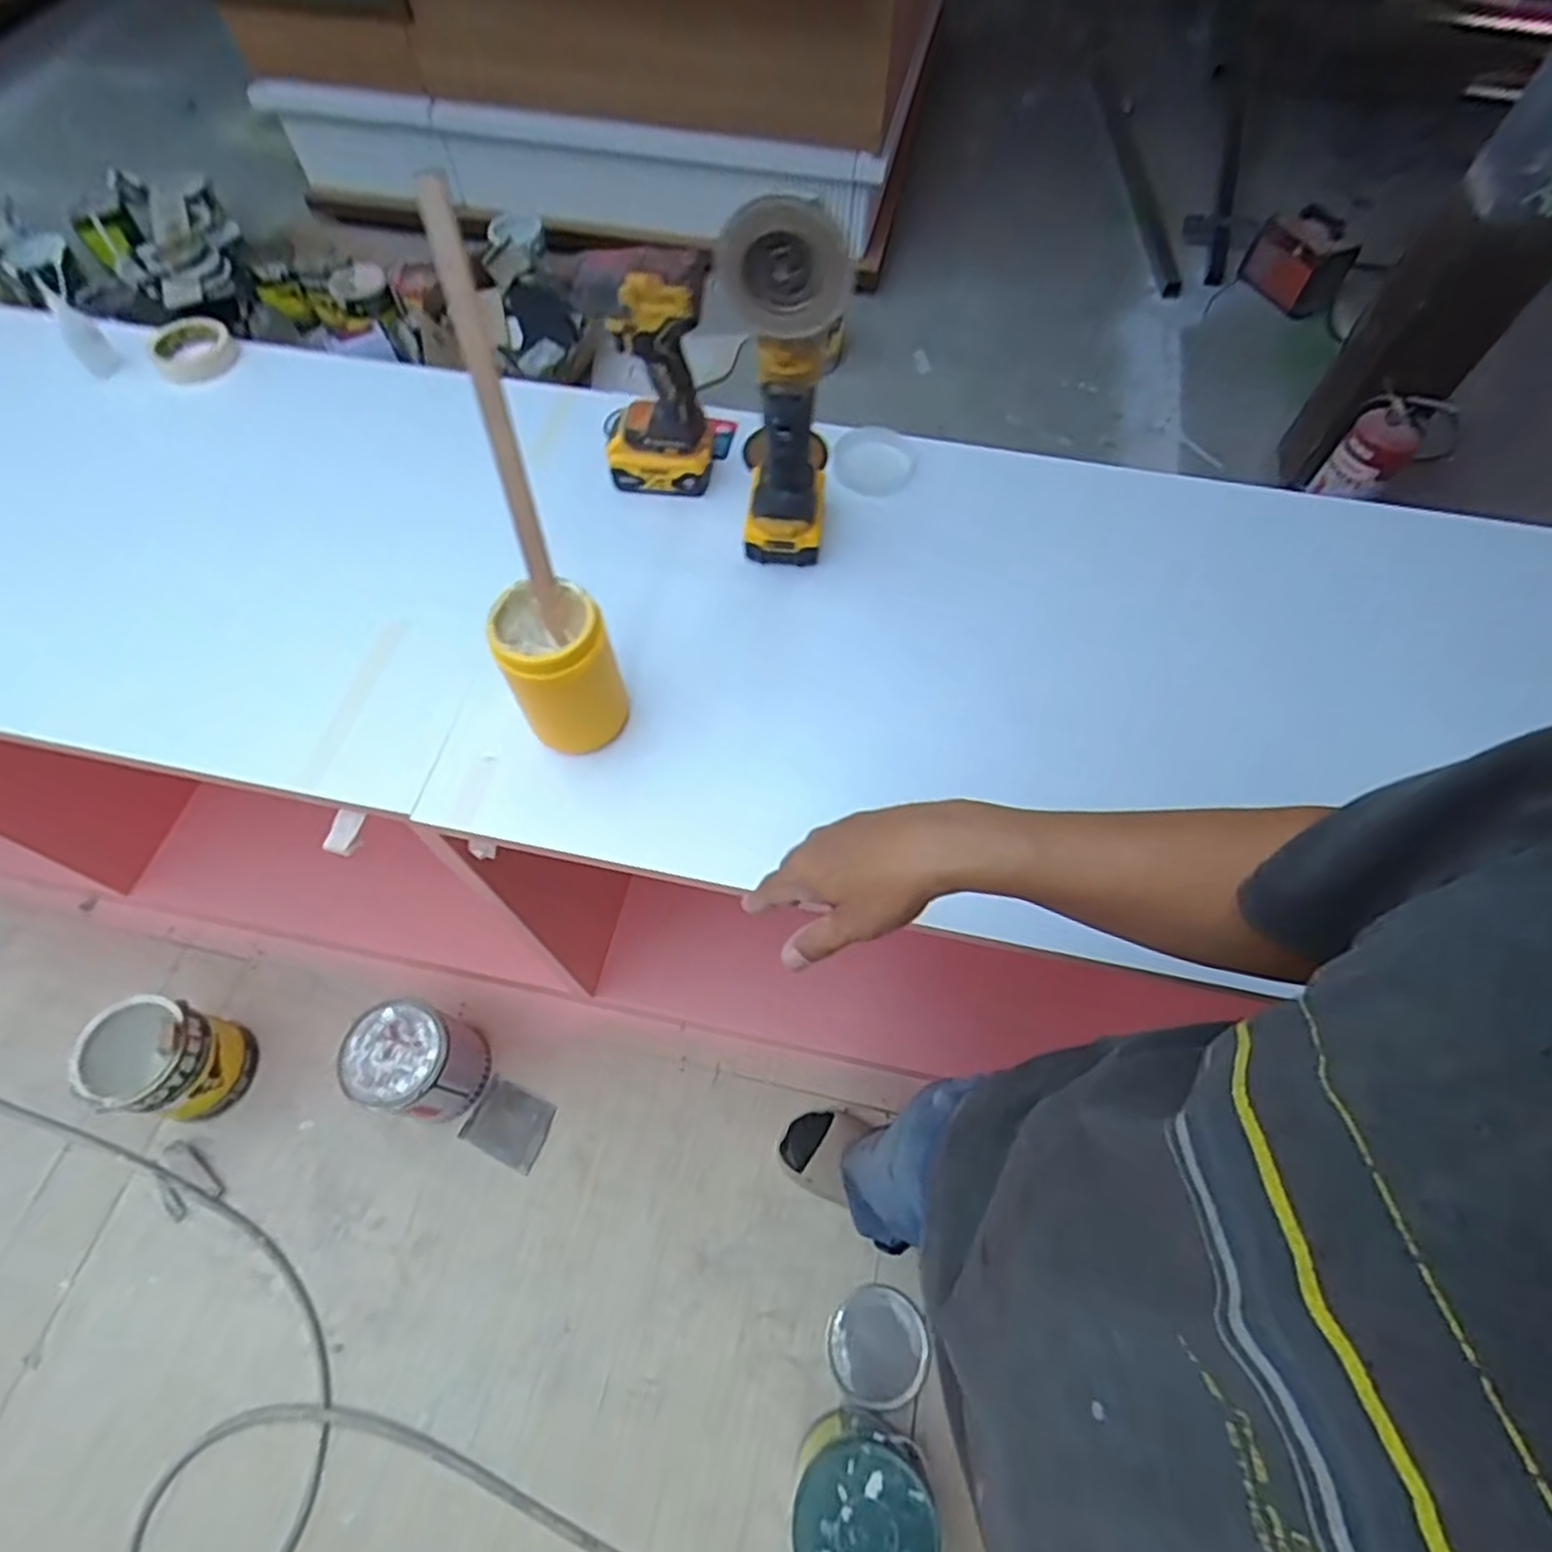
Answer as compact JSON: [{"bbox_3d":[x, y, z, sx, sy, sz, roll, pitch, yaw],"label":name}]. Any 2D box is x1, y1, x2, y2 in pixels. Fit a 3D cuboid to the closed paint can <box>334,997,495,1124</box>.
[{"bbox_3d":[-0.575,0.459,1.258,0.157,0.208,0.154,0,62,-1],"label":"closed paint can"}]

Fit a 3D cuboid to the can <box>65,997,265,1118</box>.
[{"bbox_3d":[-0.966,0.456,1.251,0.158,0.227,0.163,0,62,-1],"label":"can"}]

